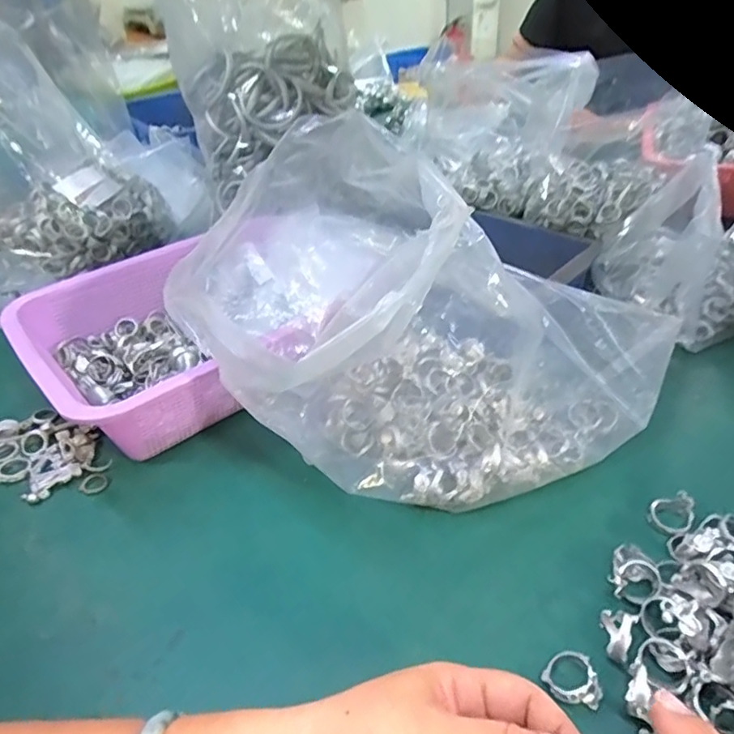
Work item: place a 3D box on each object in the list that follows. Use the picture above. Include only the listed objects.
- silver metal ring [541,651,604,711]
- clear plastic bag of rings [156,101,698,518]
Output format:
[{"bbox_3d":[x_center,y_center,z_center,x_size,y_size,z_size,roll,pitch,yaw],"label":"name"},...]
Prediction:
[{"bbox_3d":[0.109,0.164,0.293,0.029,0.011,0.027,-2,37,2],"label":"silver metal ring"},{"bbox_3d":[0.048,-0.047,0.425,0.348,0.200,0.247,-20,40,-21],"label":"clear plastic bag of rings"}]

